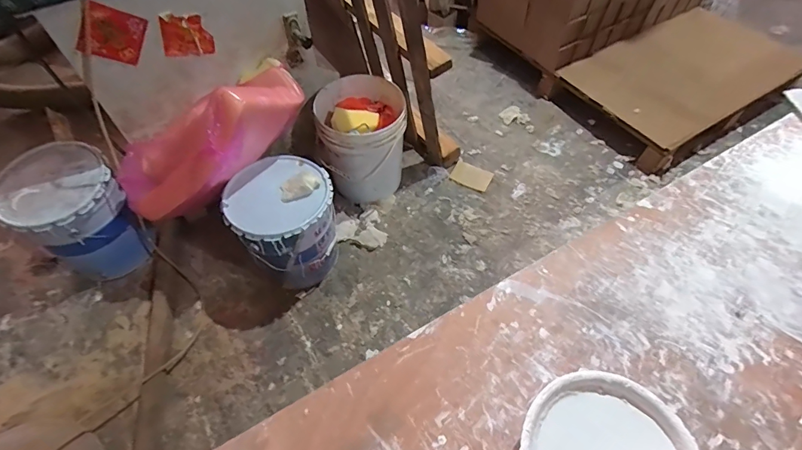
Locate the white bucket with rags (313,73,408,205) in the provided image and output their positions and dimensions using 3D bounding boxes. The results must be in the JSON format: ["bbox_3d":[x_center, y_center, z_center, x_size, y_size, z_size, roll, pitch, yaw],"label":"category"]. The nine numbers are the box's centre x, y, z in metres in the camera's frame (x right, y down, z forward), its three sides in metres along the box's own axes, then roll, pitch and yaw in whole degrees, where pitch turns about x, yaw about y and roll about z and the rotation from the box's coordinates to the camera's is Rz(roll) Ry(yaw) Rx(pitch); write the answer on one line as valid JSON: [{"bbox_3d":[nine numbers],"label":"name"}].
[{"bbox_3d":[-0.132,-0.285,1.453,0.302,0.360,0.287,0,56,0],"label":"white bucket with rags"}]

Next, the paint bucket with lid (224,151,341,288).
[{"bbox_3d":[-0.344,0.004,1.270,0.283,0.352,0.270,0,56,0],"label":"paint bucket with lid"}]

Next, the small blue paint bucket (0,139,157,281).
[{"bbox_3d":[-1.005,-0.031,1.302,0.309,0.360,0.273,35,63,21],"label":"small blue paint bucket"}]

